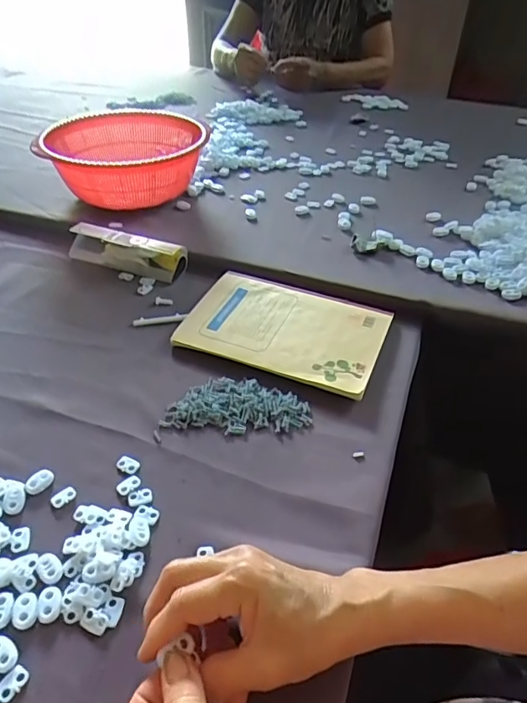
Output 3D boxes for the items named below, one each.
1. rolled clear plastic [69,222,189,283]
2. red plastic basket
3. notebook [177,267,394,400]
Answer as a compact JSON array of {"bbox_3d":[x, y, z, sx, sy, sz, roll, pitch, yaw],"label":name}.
[{"bbox_3d":[-0.173,-0.128,0.644,0.149,0.037,0.036,15,44,16],"label":"rolled clear plastic"},{"bbox_3d":[-0.200,-0.275,0.749,0.218,0.097,0.219,0,42,-1],"label":"red plastic basket"},{"bbox_3d":[0.026,-0.028,0.550,0.200,0.015,0.145,16,44,17],"label":"notebook"}]

